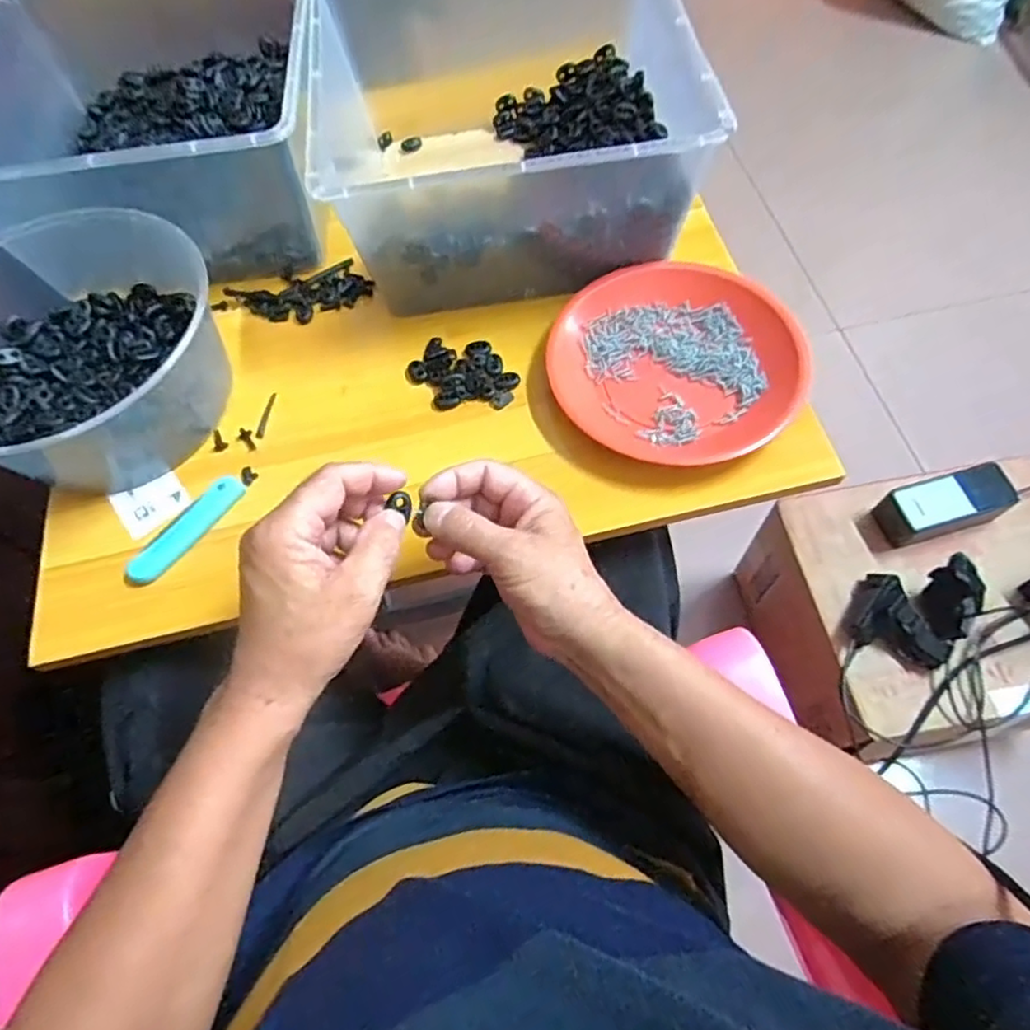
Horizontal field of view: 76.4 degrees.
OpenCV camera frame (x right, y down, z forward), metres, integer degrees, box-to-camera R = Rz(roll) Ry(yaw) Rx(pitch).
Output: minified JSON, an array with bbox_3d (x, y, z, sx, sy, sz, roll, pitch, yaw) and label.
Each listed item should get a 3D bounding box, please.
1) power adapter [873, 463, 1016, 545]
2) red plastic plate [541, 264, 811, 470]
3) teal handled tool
[{"bbox_3d":[0.477,-0.012,0.720,0.135,0.052,0.057,-15,63,-4],"label":"power adapter"},{"bbox_3d":[0.125,-0.126,0.520,0.191,0.027,0.174,1,63,5],"label":"red plastic plate"},{"bbox_3d":[-0.245,0.010,0.488,0.023,0.011,0.102,30,69,18],"label":"teal handled tool"}]

